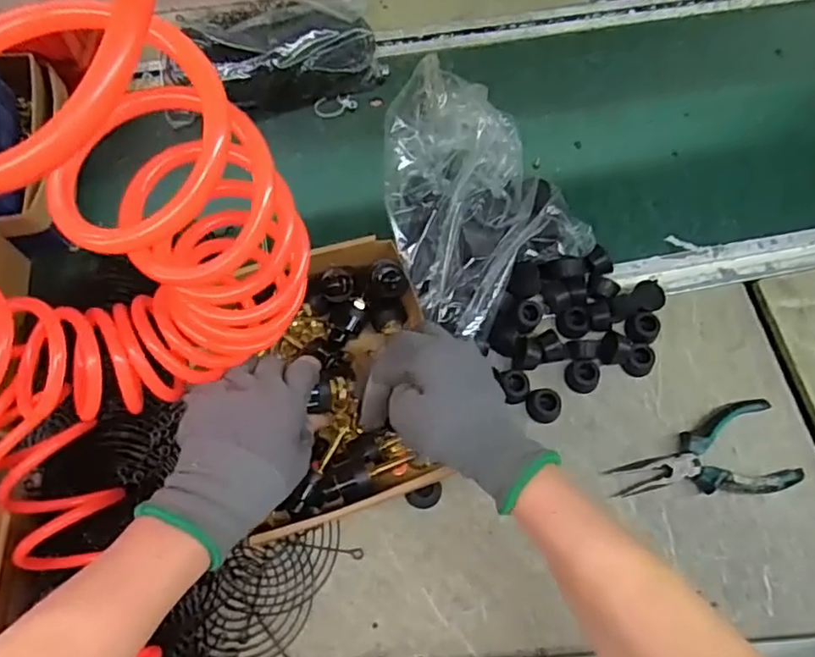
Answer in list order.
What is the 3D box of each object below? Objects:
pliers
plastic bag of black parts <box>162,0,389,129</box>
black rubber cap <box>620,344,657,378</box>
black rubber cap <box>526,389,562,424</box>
[{"bbox_3d":[0.252,0.106,0.520,0.154,0.022,0.076,-5,68,-4],"label":"pliers"},{"bbox_3d":[-0.147,-0.292,0.650,0.234,0.045,0.129,-16,69,-8],"label":"plastic bag of black parts"},{"bbox_3d":[0.210,0.029,0.546,0.030,0.015,0.026,-42,75,-17],"label":"black rubber cap"},{"bbox_3d":[0.120,0.069,0.533,0.026,0.019,0.028,1,68,-2],"label":"black rubber cap"}]

